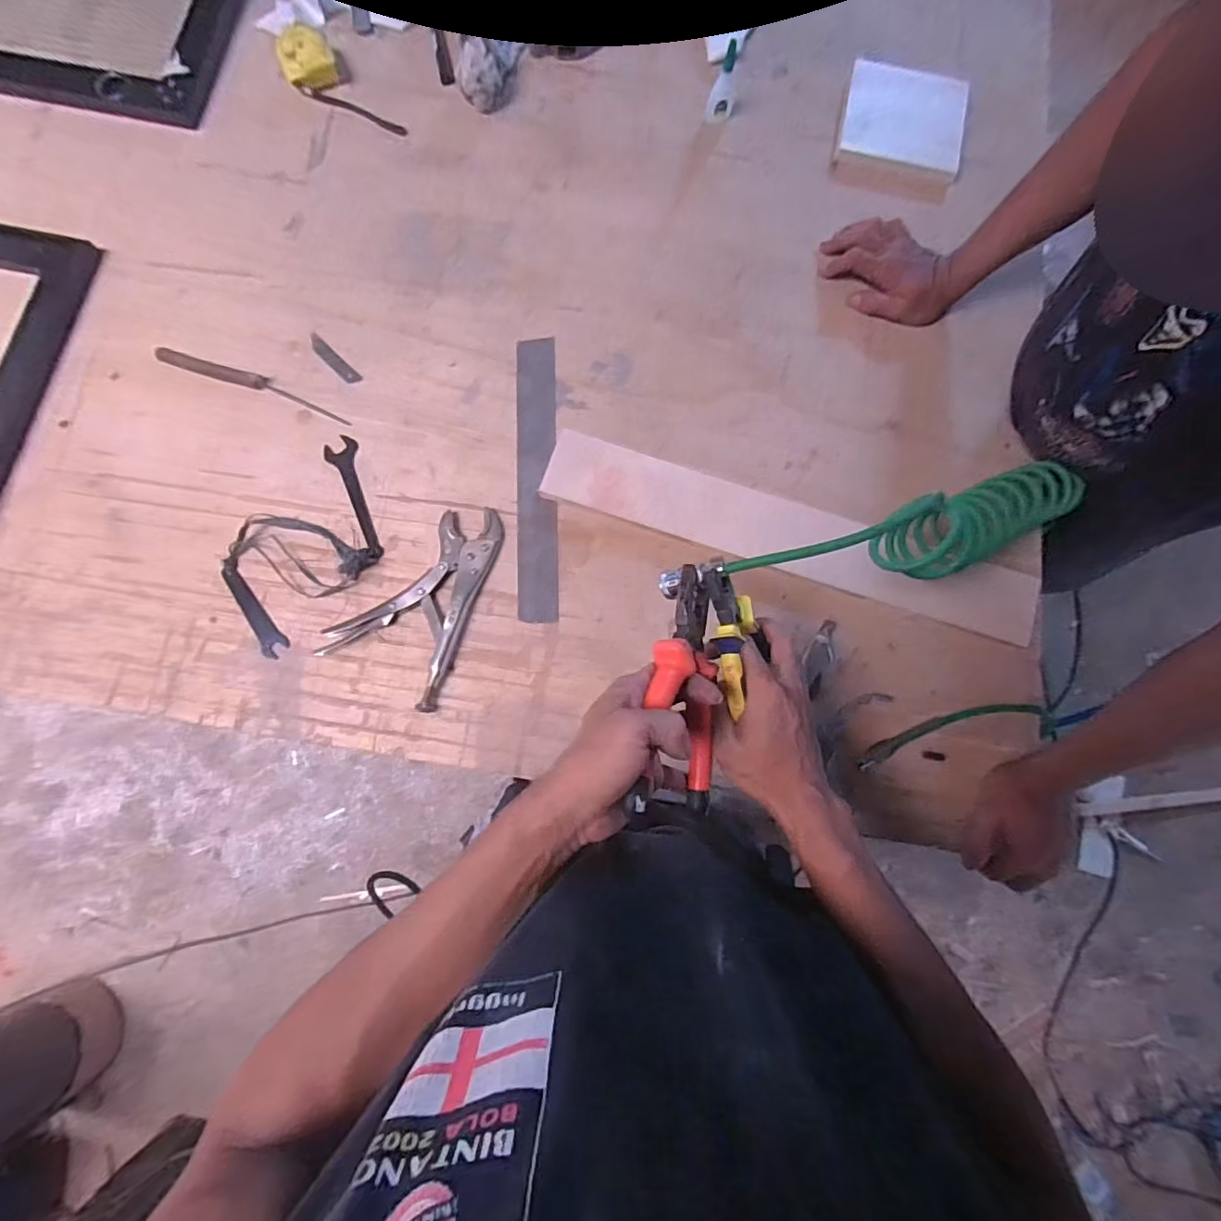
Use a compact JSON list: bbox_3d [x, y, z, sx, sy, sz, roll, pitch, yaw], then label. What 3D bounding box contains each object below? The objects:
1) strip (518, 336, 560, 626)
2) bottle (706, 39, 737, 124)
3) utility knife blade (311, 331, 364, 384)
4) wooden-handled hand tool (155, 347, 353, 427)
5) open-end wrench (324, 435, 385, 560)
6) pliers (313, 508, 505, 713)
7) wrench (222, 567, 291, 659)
[{"bbox_3d":[-0.082,-0.155,0.643,0.045,0.005,0.334,-2,81,-2],"label":"strip"},{"bbox_3d":[0.144,-0.654,0.702,0.031,0.075,0.036,8,81,0],"label":"bottle"},{"bbox_3d":[-0.329,-0.298,0.676,0.081,0.004,0.017,43,82,5],"label":"utility knife blade"},{"bbox_3d":[-0.408,-0.262,0.655,0.220,0.015,0.023,17,81,1],"label":"wooden-handled hand tool"},{"bbox_3d":[-0.285,-0.127,0.643,0.035,0.013,0.150,-21,82,-5],"label":"open-end wrench"},{"bbox_3d":[-0.204,-0.022,0.613,0.131,0.016,0.217,23,81,2],"label":"pliers"},{"bbox_3d":[-0.383,0.001,0.611,0.026,0.004,0.111,-36,83,-7],"label":"wrench"}]

